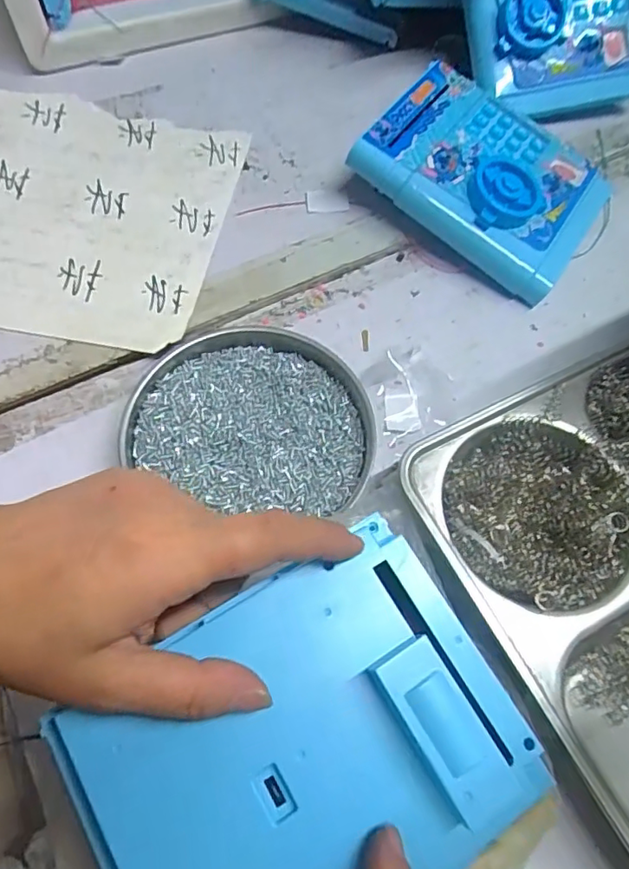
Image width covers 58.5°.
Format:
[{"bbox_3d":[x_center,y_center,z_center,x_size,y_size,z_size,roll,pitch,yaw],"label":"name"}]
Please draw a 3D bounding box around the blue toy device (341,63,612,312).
[{"bbox_3d":[0.121,-0.185,0.391,0.160,0.030,0.125,36,69,1],"label":"blue toy device"}]

